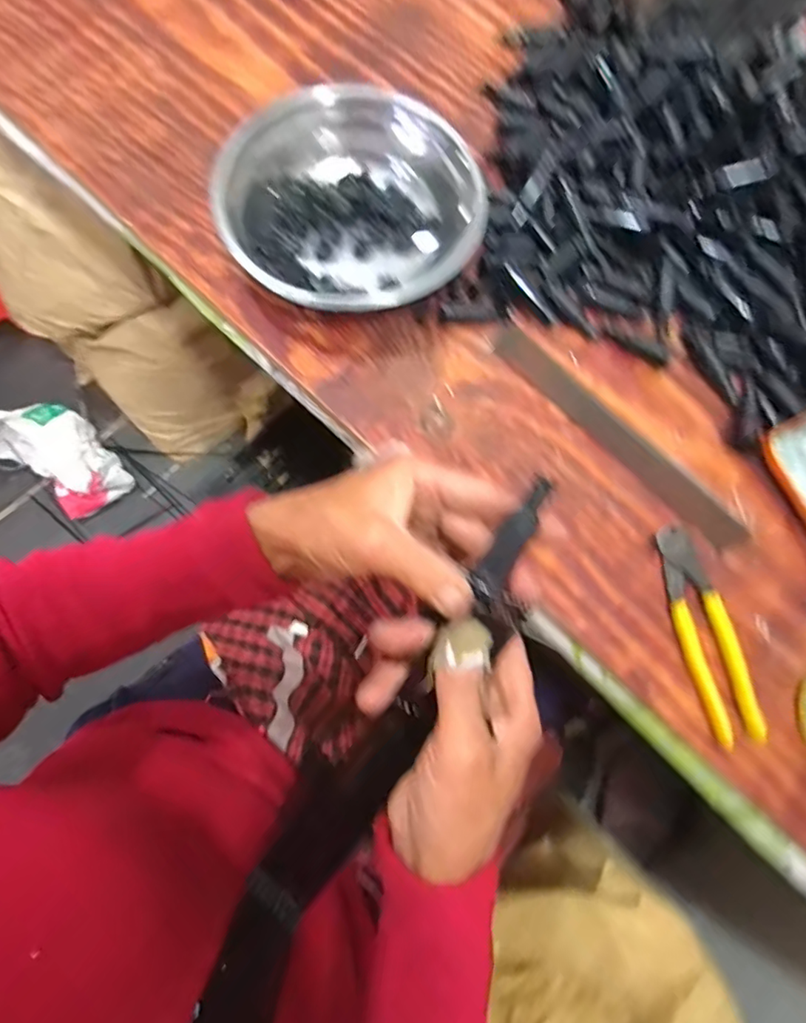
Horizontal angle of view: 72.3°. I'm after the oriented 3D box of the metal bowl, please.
[{"bbox_3d":[-0.051,-0.258,0.488,0.189,0.068,0.219,-43,81,-14],"label":"metal bowl"}]

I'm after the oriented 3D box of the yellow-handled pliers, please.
[{"bbox_3d":[0.234,0.094,0.431,0.040,0.019,0.164,-10,75,-6],"label":"yellow-handled pliers"}]

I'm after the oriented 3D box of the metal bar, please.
[{"bbox_3d":[0.187,-0.067,0.478,0.262,0.012,0.035,43,79,11],"label":"metal bar"}]

